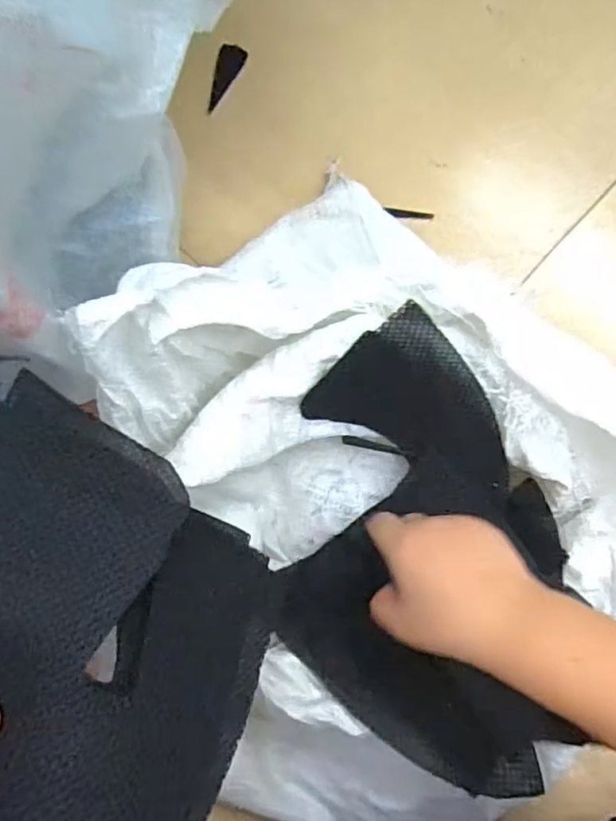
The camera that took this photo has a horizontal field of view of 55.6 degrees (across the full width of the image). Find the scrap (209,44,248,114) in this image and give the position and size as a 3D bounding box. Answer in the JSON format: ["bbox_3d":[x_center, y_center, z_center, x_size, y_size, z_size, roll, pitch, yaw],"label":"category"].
[{"bbox_3d":[-0.085,-0.330,0.579,0.026,0.010,0.066,28,85,6],"label":"scrap"}]

